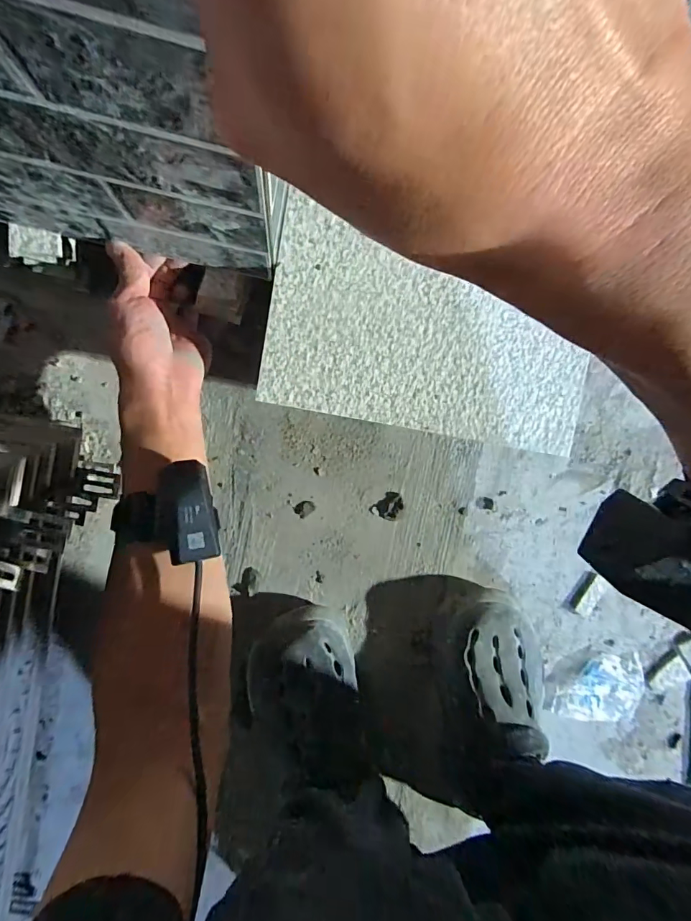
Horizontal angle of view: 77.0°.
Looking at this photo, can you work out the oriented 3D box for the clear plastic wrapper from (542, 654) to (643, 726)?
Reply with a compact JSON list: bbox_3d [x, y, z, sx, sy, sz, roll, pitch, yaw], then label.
[{"bbox_3d":[0.313,0.293,0.546,0.130,0.007,0.090,-4,95,-7],"label":"clear plastic wrapper"}]

